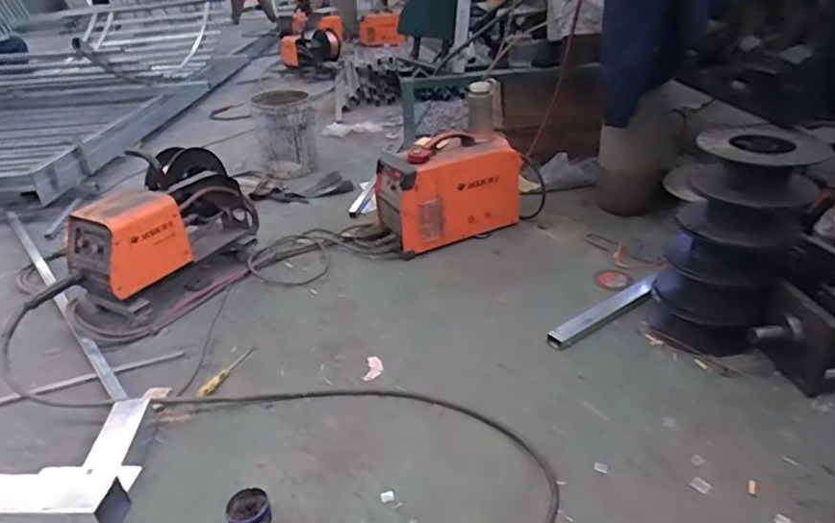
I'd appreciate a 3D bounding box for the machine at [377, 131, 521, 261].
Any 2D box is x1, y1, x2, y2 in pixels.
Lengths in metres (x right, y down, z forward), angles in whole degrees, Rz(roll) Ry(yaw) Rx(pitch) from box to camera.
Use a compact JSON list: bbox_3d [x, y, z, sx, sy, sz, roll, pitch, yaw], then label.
[{"bbox_3d":[0.128,-0.235,1.925,0.508,0.347,0.214,-12,33,-17],"label":"machine"}]

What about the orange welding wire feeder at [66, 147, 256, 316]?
[{"bbox_3d":[-0.727,-0.097,1.628,0.214,0.354,0.519,21,37,31],"label":"orange welding wire feeder"}]

